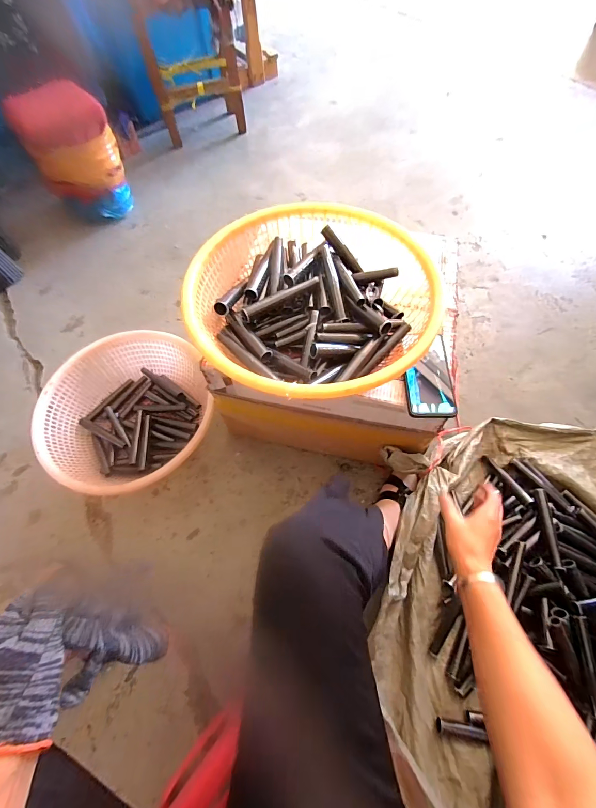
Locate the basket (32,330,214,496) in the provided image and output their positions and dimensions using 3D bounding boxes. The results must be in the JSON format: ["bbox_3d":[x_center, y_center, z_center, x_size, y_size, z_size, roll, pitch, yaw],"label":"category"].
[{"bbox_3d":[-0.409,0.025,0.860,0.381,0.132,0.394,-18,65,-7],"label":"basket"}]

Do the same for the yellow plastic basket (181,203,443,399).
[{"bbox_3d":[0.029,-0.178,0.596,0.394,0.104,0.377,-1,63,1],"label":"yellow plastic basket"}]

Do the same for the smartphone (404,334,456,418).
[{"bbox_3d":[0.227,-0.051,0.609,0.077,0.014,0.154,2,63,3],"label":"smartphone"}]

